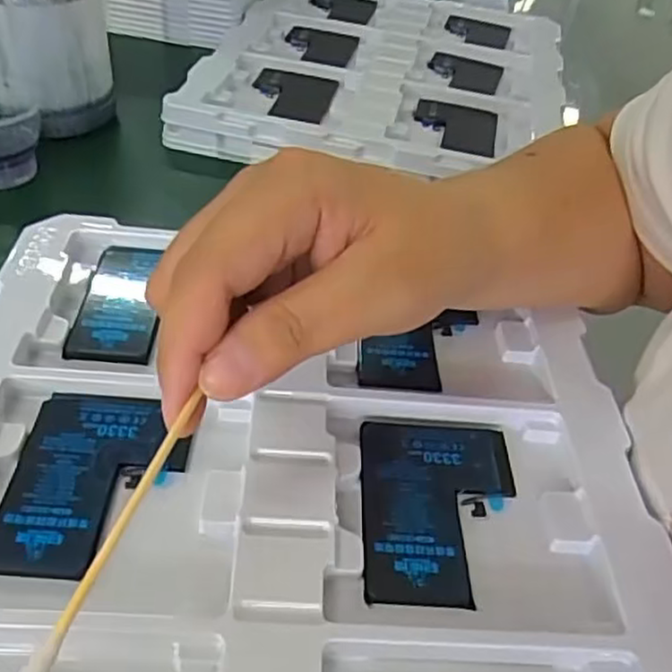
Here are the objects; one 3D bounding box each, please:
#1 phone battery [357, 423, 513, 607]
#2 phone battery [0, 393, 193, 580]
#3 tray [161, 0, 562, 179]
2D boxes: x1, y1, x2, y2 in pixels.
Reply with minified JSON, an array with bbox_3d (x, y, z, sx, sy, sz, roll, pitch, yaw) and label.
[{"bbox_3d":[0.040,0.063,0.260,0.059,0.004,0.077,3,45,-1],"label":"phone battery"},{"bbox_3d":[-0.090,0.052,0.253,0.061,0.004,0.076,4,45,0],"label":"phone battery"},{"bbox_3d":[0.045,-0.226,0.569,0.270,0.030,0.310,12,43,4],"label":"tray"}]

